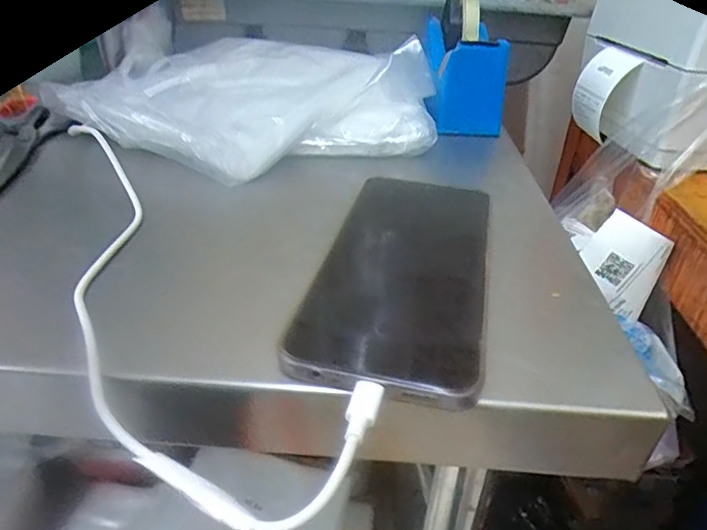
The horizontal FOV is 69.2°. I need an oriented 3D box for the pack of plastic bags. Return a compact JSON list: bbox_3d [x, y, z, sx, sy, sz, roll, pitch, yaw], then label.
[{"bbox_3d":[-0.073,-0.163,0.453,0.244,0.063,0.274,0,33,-5],"label":"pack of plastic bags"}]

